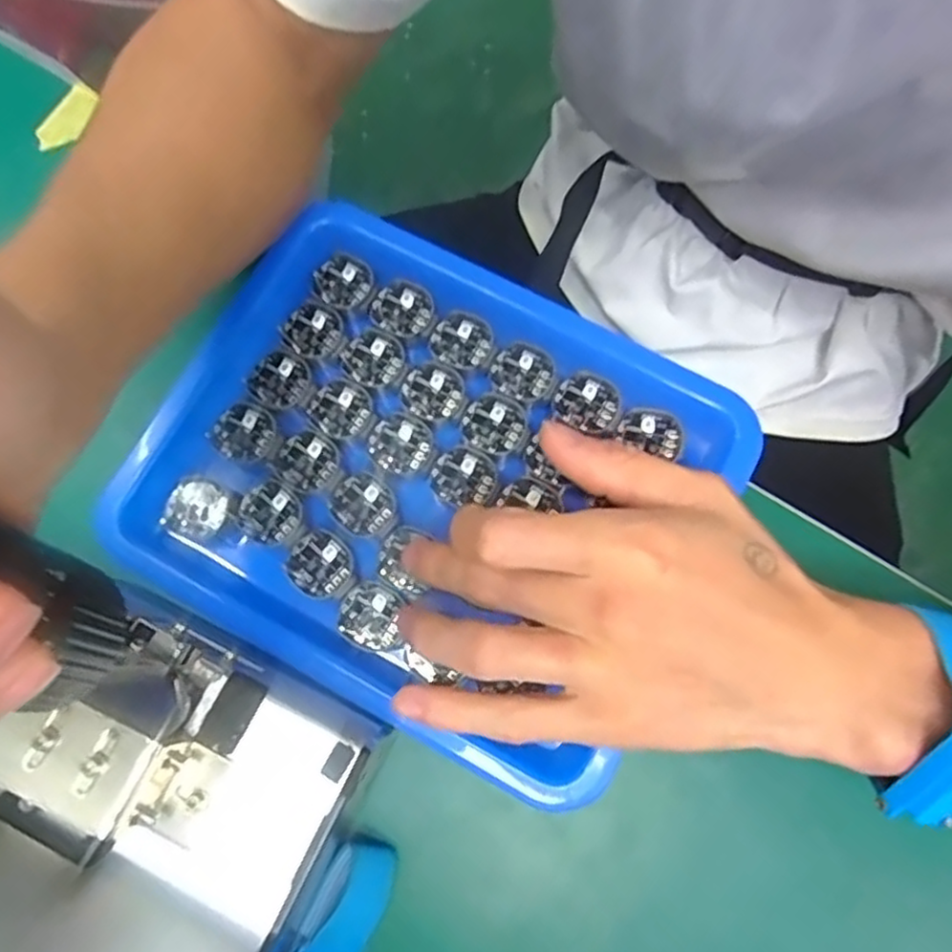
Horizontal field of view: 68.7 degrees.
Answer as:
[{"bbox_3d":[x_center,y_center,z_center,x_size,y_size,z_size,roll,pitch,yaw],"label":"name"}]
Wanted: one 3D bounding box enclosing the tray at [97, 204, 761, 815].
[{"bbox_3d":[-0.018,-0.002,0.275,0.209,0.018,0.175,29,79,6],"label":"tray"}]

